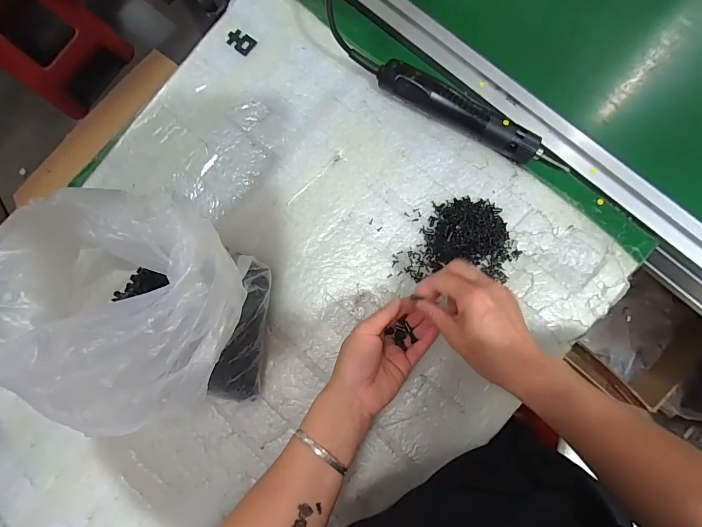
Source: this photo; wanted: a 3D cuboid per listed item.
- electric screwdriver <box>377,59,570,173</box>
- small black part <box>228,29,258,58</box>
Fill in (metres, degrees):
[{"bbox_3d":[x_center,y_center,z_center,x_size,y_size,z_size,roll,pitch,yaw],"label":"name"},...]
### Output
[{"bbox_3d":[0.139,-0.169,0.423,0.227,0.041,0.036,30,86,8],"label":"electric screwdriver"},{"bbox_3d":[-0.147,-0.295,0.492,0.041,0.004,0.027,33,87,8],"label":"small black part"}]

